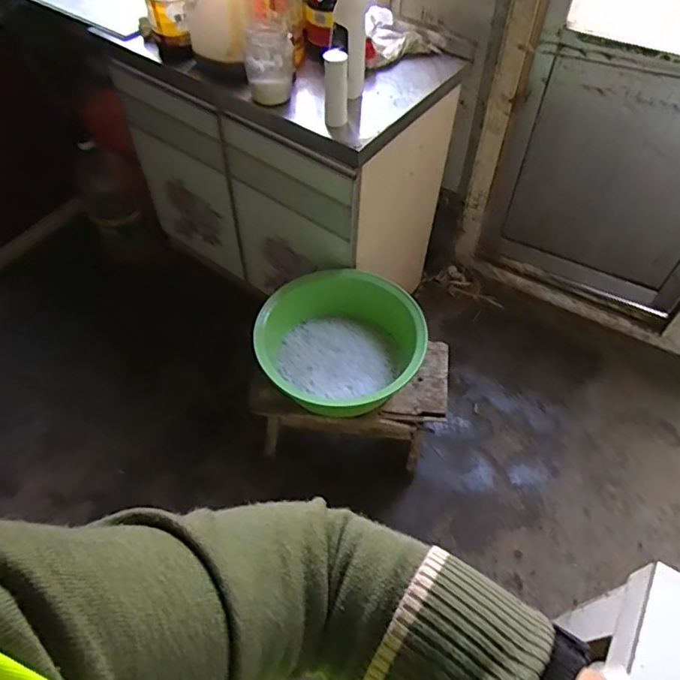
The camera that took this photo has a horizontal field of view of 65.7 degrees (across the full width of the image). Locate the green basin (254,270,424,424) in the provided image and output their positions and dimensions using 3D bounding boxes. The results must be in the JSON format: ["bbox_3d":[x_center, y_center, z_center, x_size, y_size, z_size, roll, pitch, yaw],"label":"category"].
[{"bbox_3d":[0.002,0.015,1.186,0.358,0.151,0.327,0,54,0],"label":"green basin"}]

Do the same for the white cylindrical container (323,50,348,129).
[{"bbox_3d":[-0.008,-0.464,0.983,0.042,0.135,0.044,0,54,0],"label":"white cylindrical container"}]

